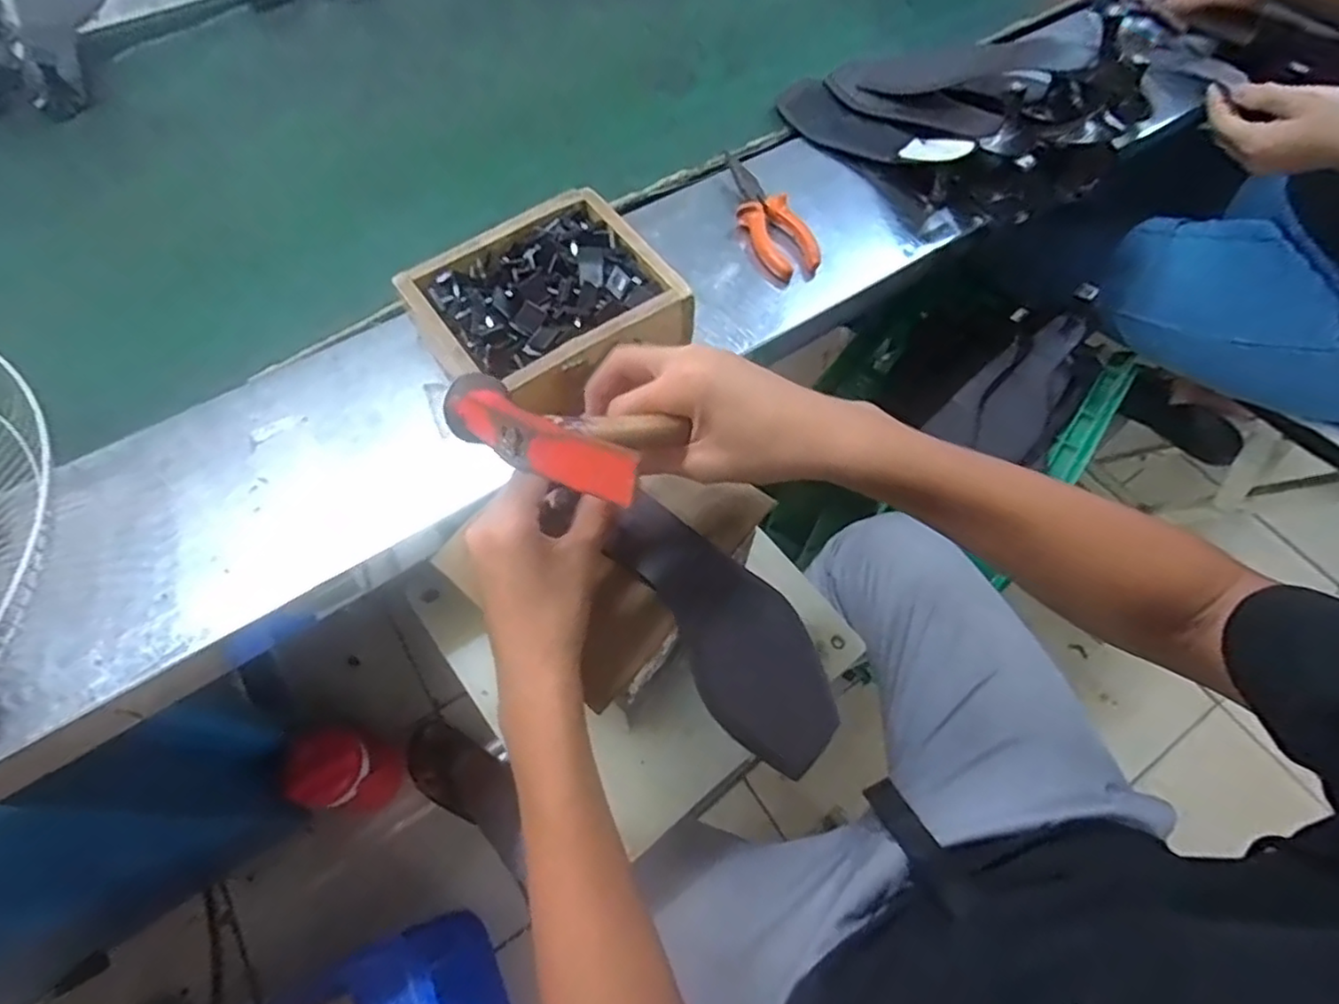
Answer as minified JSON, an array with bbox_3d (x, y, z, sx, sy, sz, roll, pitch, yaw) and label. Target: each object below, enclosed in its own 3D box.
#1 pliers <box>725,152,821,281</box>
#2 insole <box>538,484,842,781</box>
[{"bbox_3d":[0.089,-0.267,0.608,0.051,0.020,0.148,-20,65,-10],"label":"pliers"},{"bbox_3d":[0.025,0.069,0.419,0.077,0.013,0.226,-41,91,-19],"label":"insole"}]

